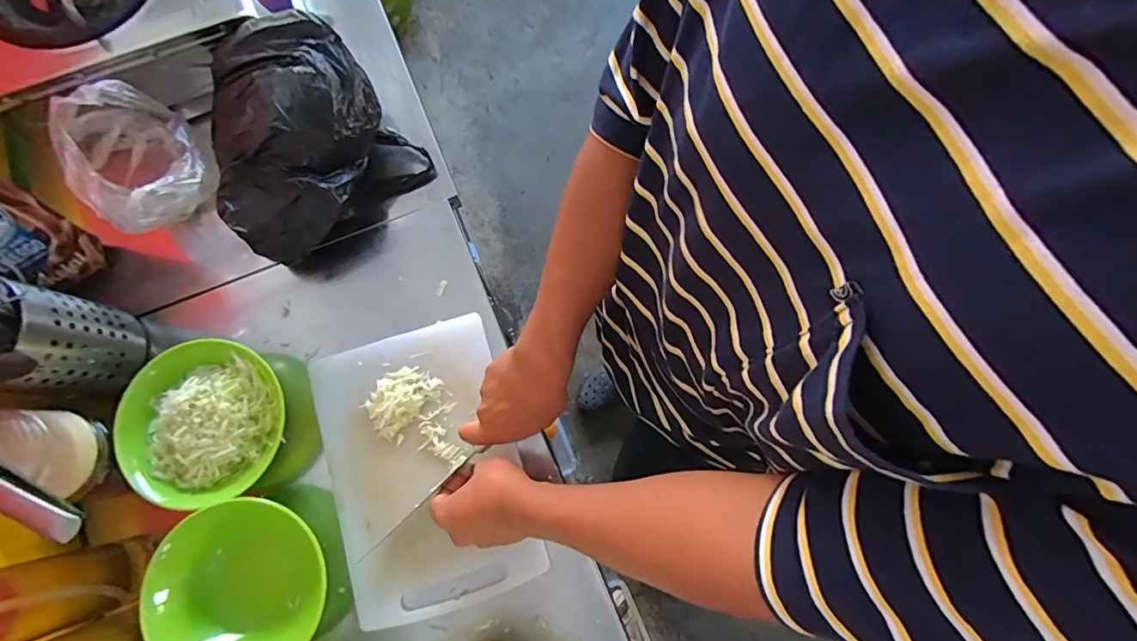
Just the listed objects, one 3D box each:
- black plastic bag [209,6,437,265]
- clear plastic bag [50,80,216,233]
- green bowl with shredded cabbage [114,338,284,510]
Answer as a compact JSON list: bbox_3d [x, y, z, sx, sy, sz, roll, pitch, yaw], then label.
[{"bbox_3d":[-0.320,-0.211,0.587,0.217,0.126,0.217,-41,81,-8],"label":"black plastic bag"},{"bbox_3d":[-0.490,-0.177,0.571,0.143,0.094,0.130,43,81,9],"label":"clear plastic bag"},{"bbox_3d":[-0.387,0.107,0.534,0.148,0.052,0.167,18,78,4],"label":"green bowl with shredded cabbage"}]

